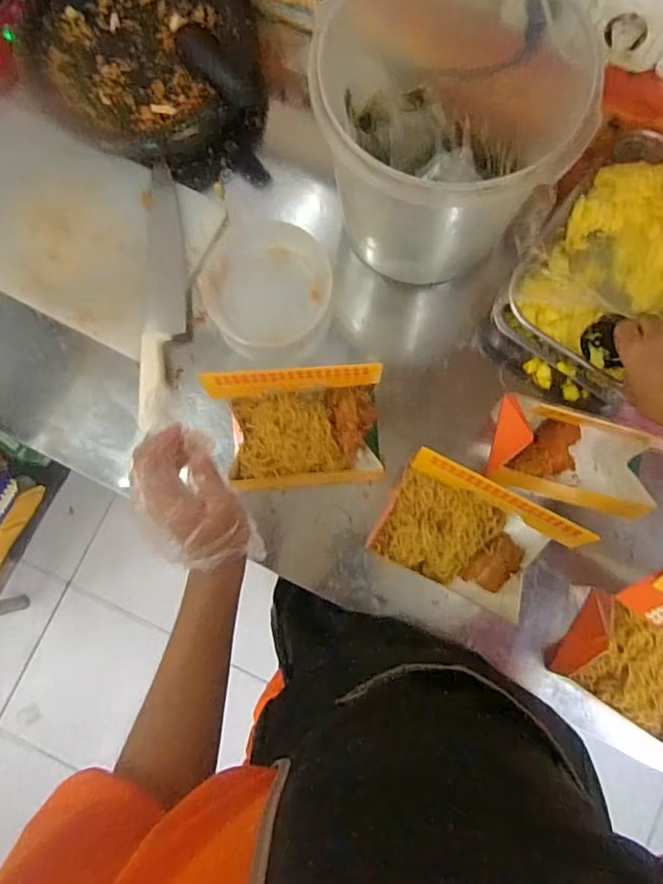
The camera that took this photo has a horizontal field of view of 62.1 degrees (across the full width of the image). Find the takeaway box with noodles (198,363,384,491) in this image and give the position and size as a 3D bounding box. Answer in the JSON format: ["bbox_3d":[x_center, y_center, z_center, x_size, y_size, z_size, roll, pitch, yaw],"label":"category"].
[{"bbox_3d":[-0.032,-0.011,0.594,0.170,0.147,0.107,-4,81,0],"label":"takeaway box with noodles"}]

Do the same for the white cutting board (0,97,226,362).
[{"bbox_3d":[-0.350,-0.288,0.709,0.359,0.023,0.231,26,83,5],"label":"white cutting board"}]

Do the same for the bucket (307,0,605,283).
[{"bbox_3d":[0.113,-0.338,0.613,0.251,0.252,0.280,-2,81,1],"label":"bucket"}]

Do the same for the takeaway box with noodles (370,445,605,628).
[{"bbox_3d":[0.144,0.104,0.579,0.182,0.159,0.107,26,83,5],"label":"takeaway box with noodles"}]

